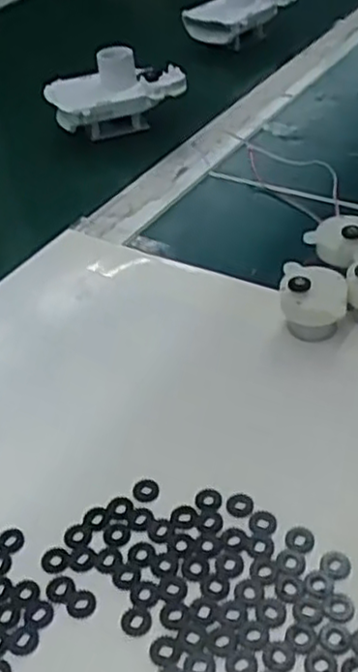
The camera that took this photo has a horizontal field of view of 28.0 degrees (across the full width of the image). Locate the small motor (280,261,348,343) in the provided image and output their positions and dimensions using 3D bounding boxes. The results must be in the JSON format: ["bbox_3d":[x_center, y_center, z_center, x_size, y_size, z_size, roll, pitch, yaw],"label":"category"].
[{"bbox_3d":[0.066,-0.016,0.353,0.032,0.031,0.030,6,42,14],"label":"small motor"}]

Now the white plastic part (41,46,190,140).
[{"bbox_3d":[-0.048,-0.184,0.544,0.100,0.056,0.052,-9,41,-3],"label":"white plastic part"}]

